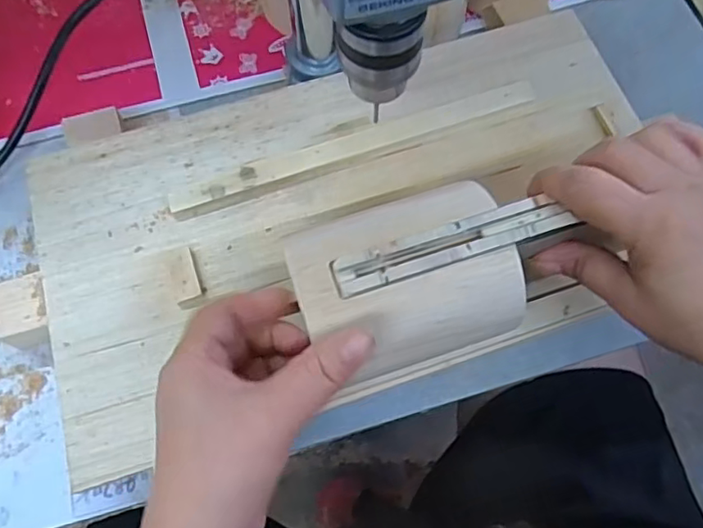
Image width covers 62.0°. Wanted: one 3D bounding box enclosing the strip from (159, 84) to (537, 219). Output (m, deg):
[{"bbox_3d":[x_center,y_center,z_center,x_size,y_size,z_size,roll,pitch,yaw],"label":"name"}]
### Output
[{"bbox_3d":[0.004,-0.078,0.376,0.244,0.007,0.019,-20,70,-7],"label":"strip"}]

